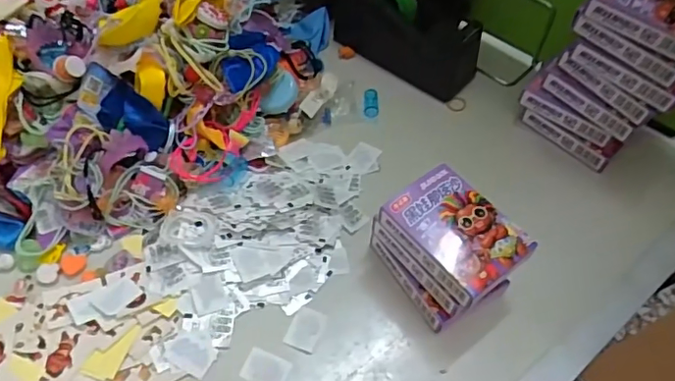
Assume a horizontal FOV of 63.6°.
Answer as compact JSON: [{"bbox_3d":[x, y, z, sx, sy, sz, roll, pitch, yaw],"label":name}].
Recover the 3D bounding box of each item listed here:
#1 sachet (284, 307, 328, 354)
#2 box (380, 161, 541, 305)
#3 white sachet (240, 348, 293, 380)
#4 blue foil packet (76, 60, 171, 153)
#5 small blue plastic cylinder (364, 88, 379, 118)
[{"bbox_3d":[-0.023,0.103,0.404,0.024,0.005,0.032,20,54,10],"label":"sachet"},{"bbox_3d":[0.084,0.028,0.386,0.066,0.019,0.091,-32,62,-25],"label":"box"},{"bbox_3d":[-0.050,0.126,0.384,0.031,0.004,0.022,19,54,9],"label":"white sachet"},{"bbox_3d":[-0.175,-0.065,0.447,0.081,0.019,0.039,38,57,-7],"label":"blue foil packet"},{"bbox_3d":[0.033,-0.084,0.534,0.014,0.012,0.034,3,53,-3],"label":"small blue plastic cylinder"}]

